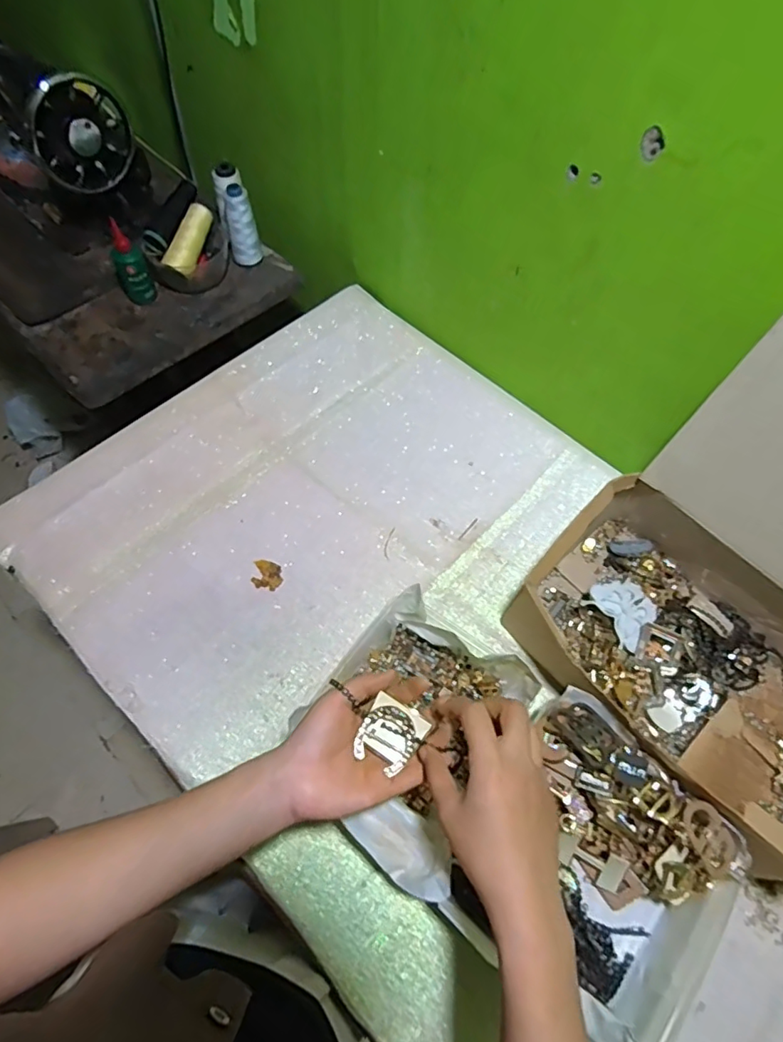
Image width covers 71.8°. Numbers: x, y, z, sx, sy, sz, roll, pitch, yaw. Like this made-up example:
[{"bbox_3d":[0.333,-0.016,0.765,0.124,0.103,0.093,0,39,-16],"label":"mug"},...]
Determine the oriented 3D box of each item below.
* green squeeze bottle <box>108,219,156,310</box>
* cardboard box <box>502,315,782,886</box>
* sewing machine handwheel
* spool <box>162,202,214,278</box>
[{"bbox_3d":[-0.376,-0.363,0.775,0.040,0.120,0.034,-32,68,-18],"label":"green squeeze bottle"},{"bbox_3d":[0.325,0.071,0.466,0.333,0.275,0.308,41,69,19],"label":"cardboard box"},{"bbox_3d":[-0.414,-0.515,0.725,0.126,0.133,0.029,-31,67,-18],"label":"sewing machine handwheel"},{"bbox_3d":[-0.299,-0.411,0.803,0.037,0.038,0.119,15,76,8],"label":"spool"}]

